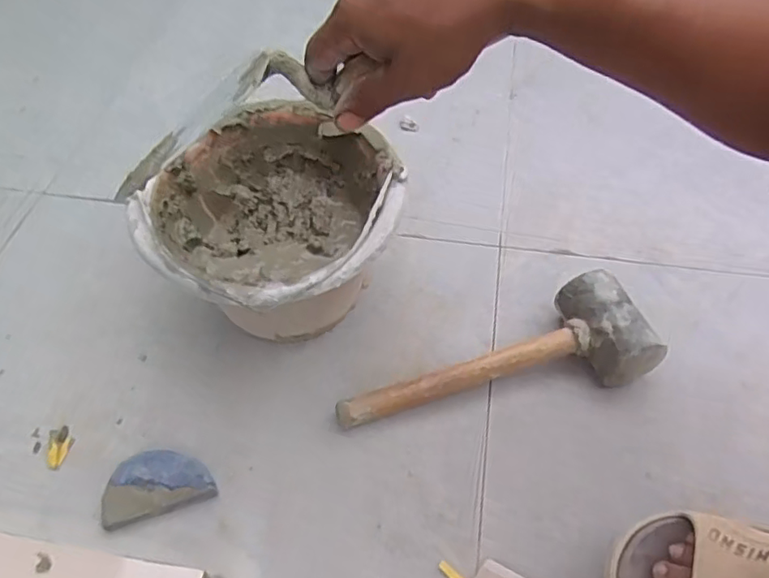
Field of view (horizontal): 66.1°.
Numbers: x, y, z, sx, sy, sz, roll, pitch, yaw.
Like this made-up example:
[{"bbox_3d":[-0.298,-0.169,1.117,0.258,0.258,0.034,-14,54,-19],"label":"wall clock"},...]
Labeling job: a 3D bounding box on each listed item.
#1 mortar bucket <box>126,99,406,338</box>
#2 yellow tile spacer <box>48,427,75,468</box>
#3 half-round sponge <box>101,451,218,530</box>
[{"bbox_3d":[-0.106,-0.042,0.597,0.221,0.161,0.221,-1,51,1],"label":"mortar bucket"},{"bbox_3d":[-0.308,0.147,0.556,0.017,0.016,0.039,8,52,8],"label":"yellow tile spacer"},{"bbox_3d":[-0.204,0.175,0.532,0.093,0.018,0.056,-16,52,-11],"label":"half-round sponge"}]

